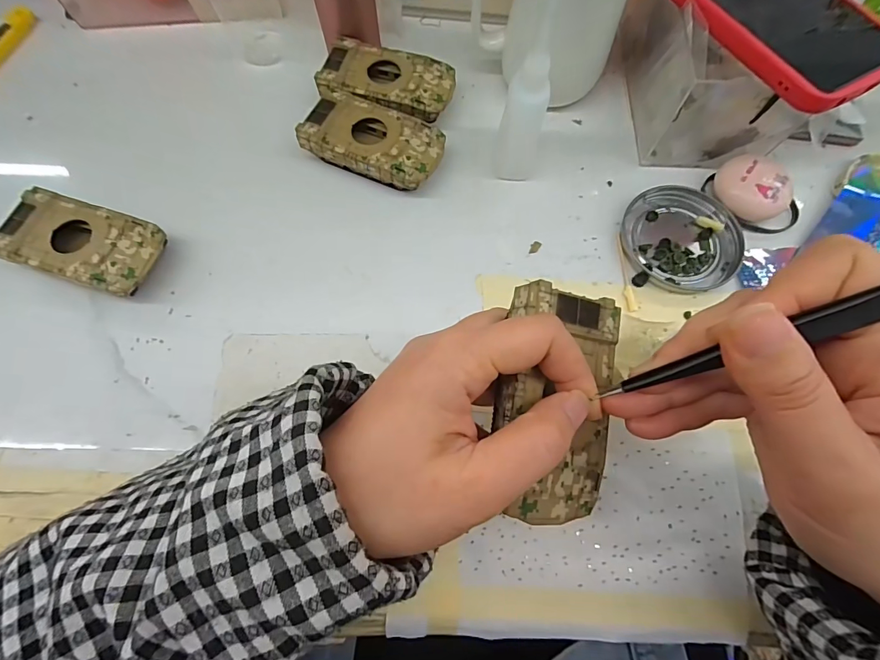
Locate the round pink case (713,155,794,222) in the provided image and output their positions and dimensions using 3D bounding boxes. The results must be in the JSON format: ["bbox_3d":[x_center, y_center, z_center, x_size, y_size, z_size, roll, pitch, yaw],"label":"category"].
[{"bbox_3d":[0.213,-0.096,0.284,0.038,0.022,0.048,-39,76,-12],"label":"round pink case"}]

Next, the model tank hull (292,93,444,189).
[{"bbox_3d":[-0.047,-0.130,0.293,0.093,0.025,0.053,24,73,7],"label":"model tank hull"}]

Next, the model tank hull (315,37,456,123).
[{"bbox_3d":[-0.038,-0.184,0.313,0.094,0.025,0.053,14,72,4],"label":"model tank hull"}]

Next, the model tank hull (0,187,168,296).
[{"bbox_3d":[-0.223,-0.053,0.263,0.091,0.026,0.050,17,72,5],"label":"model tank hull"}]

